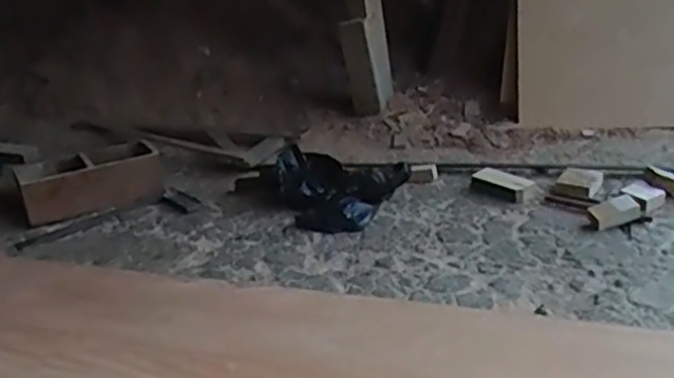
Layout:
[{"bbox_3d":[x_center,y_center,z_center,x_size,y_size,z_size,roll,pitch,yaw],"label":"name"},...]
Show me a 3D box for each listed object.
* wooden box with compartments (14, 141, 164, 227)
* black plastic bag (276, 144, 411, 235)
[{"bbox_3d":[-0.551,-0.021,1.583,0.299,0.105,0.157,-14,24,-17],"label":"wooden box with compartments"},{"bbox_3d":[-0.022,-0.007,1.449,0.276,0.081,0.212,9,27,32],"label":"black plastic bag"}]

